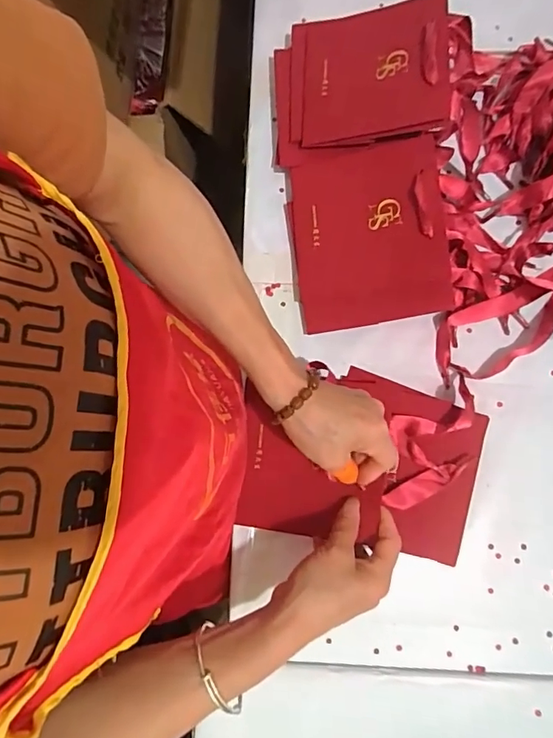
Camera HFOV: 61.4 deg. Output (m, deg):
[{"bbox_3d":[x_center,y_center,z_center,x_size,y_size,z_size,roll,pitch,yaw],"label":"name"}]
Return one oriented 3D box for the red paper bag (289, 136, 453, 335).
[{"bbox_3d":[0.086,-0.126,0.446,0.138,0.018,0.166,-6,86,21],"label":"red paper bag"}]

